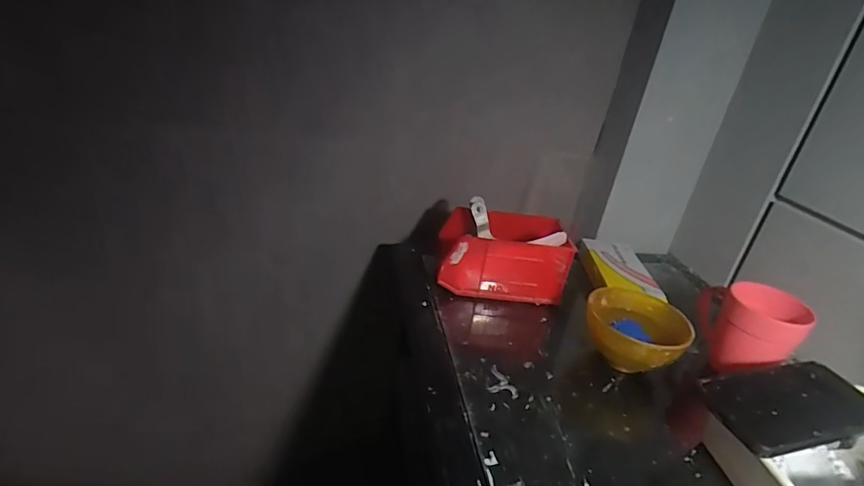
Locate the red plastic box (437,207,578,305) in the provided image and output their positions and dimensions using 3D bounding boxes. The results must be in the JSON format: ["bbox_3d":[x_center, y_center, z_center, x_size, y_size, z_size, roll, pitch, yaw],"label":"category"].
[{"bbox_3d":[0.095,0.013,0.642,0.163,0.093,0.090,5,27,-5],"label":"red plastic box"}]

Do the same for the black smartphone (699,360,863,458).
[{"bbox_3d":[0.327,0.143,0.422,0.178,0.012,0.080,-3,29,-19],"label":"black smartphone"}]

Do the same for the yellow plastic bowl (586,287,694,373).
[{"bbox_3d":[0.231,0.108,0.544,0.107,0.070,0.116,6,27,-3],"label":"yellow plastic bowl"}]

